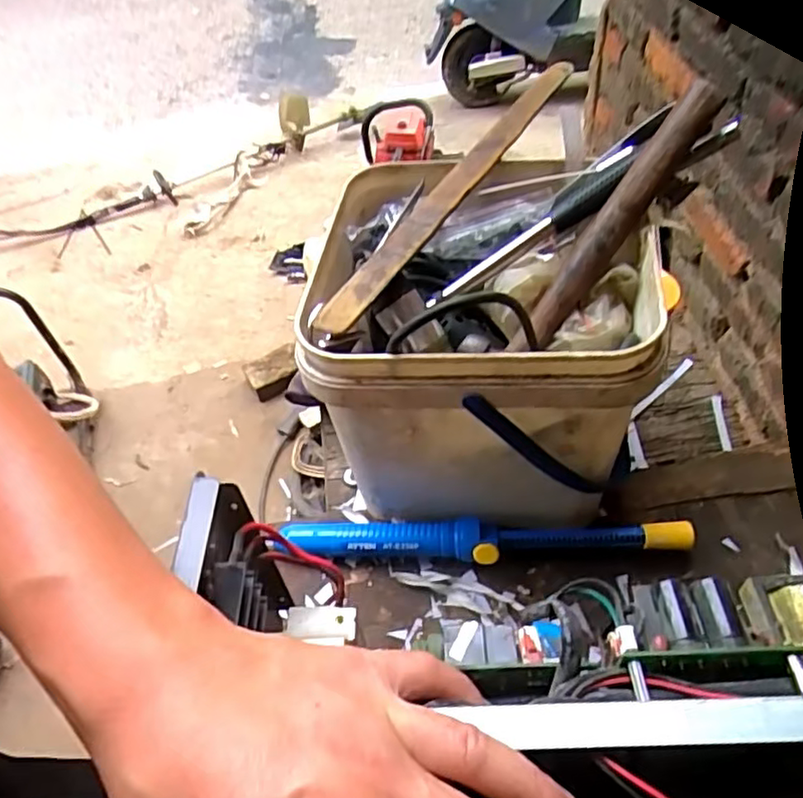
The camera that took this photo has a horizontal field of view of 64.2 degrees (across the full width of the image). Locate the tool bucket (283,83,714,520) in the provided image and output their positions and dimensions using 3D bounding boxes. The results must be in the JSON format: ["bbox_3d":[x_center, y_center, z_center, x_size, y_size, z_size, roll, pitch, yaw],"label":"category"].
[{"bbox_3d":[0.060,-0.040,0.437,0.212,0.199,0.177,2,50,8],"label":"tool bucket"}]

